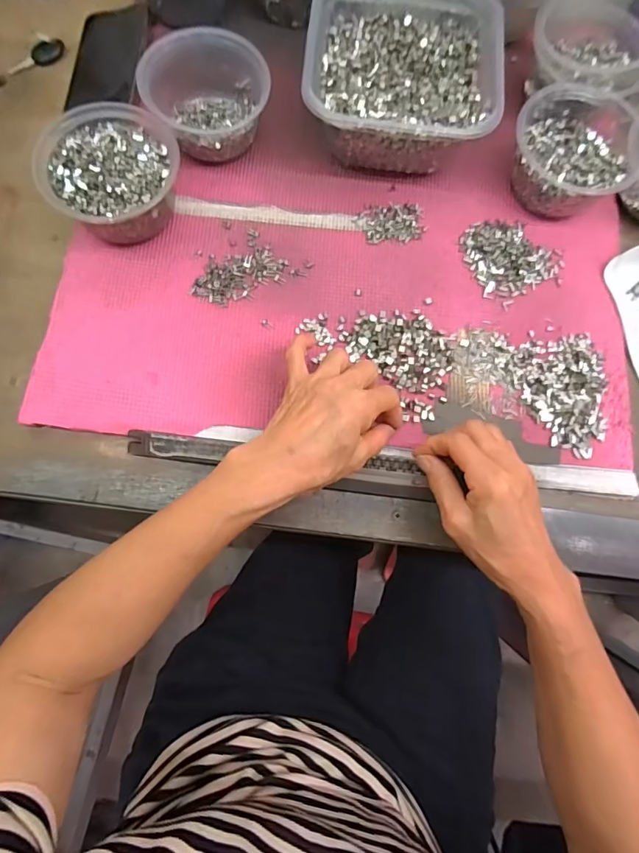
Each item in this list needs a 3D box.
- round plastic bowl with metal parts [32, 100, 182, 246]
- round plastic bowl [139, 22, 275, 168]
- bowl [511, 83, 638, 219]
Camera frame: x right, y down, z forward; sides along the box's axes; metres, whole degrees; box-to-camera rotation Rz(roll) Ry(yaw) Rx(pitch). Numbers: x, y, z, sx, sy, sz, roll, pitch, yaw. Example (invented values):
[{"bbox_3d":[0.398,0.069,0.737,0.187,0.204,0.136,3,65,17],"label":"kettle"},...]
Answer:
[{"bbox_3d":[-0.182,-0.224,0.409,0.113,0.060,0.116,0,77,-2],"label":"round plastic bowl with metal parts"},{"bbox_3d":[-0.104,-0.306,0.427,0.110,0.070,0.095,-27,79,-7],"label":"round plastic bowl"},{"bbox_3d":[0.239,-0.258,0.433,0.114,0.058,0.111,0,77,-2],"label":"bowl"}]

